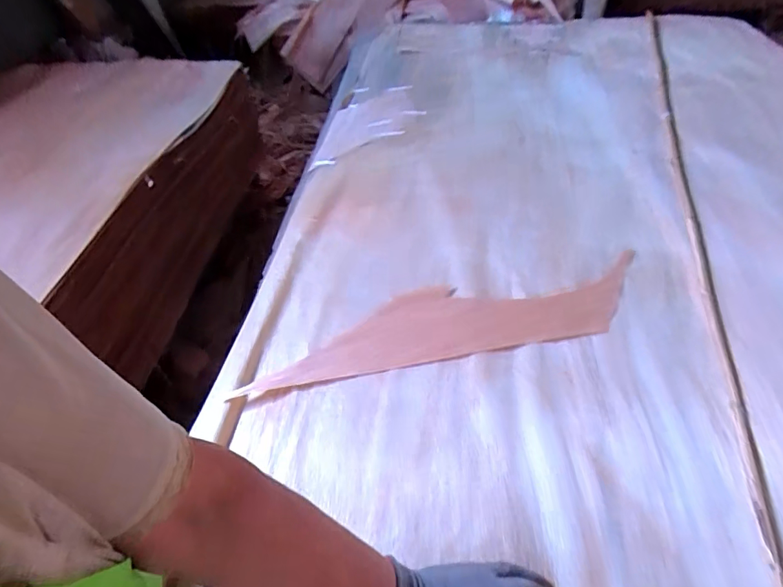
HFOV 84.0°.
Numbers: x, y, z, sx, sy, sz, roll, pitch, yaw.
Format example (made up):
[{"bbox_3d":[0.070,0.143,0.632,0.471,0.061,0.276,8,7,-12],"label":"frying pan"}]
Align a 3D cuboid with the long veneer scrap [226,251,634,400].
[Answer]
[{"bbox_3d":[0.075,0.040,0.623,0.562,0.013,0.128,-12,48,-5],"label":"long veneer scrap"}]

